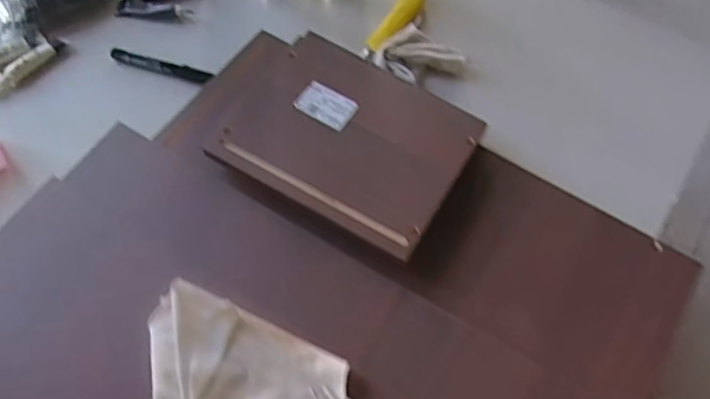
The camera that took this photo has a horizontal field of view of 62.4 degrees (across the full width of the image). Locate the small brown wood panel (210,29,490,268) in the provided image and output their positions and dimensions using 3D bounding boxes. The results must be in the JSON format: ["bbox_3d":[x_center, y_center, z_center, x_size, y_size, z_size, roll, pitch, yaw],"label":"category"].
[{"bbox_3d":[-0.006,-0.070,0.636,0.245,0.011,0.199,28,65,13],"label":"small brown wood panel"}]

